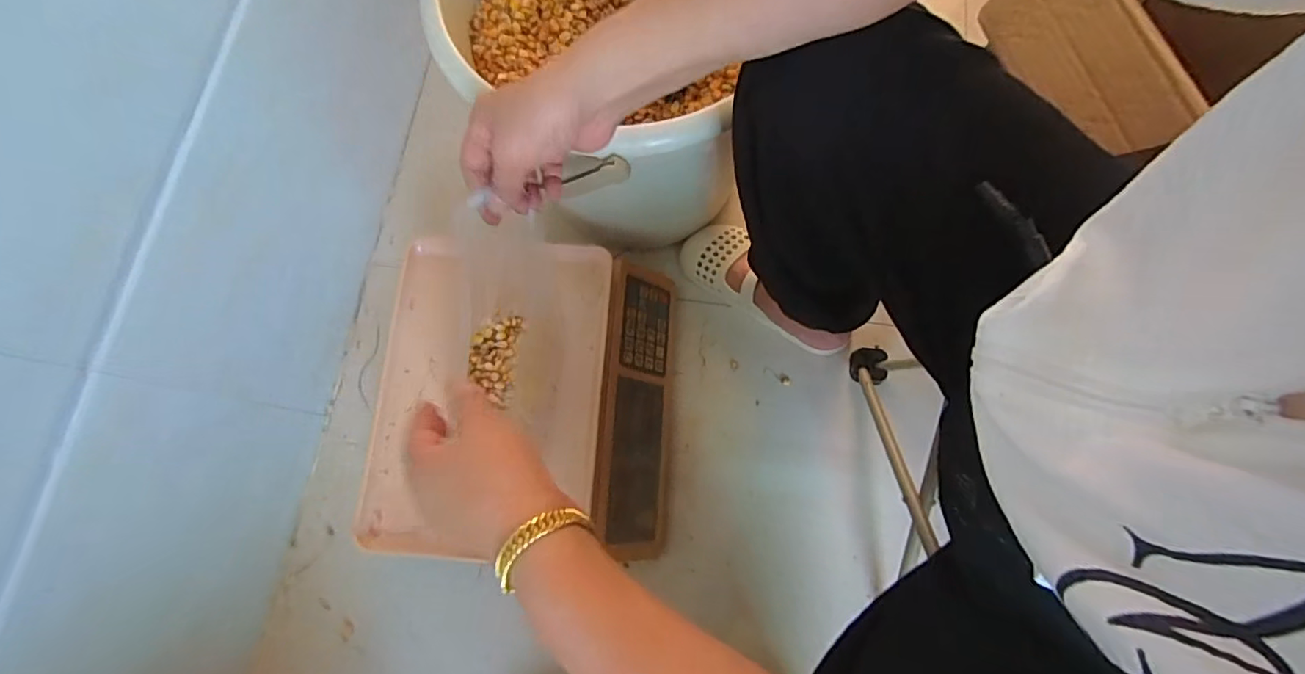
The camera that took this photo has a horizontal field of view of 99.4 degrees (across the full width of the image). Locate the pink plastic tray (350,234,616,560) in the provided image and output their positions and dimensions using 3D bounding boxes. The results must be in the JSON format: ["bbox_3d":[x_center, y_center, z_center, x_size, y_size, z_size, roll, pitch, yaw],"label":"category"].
[{"bbox_3d":[-0.174,0.055,0.581,0.235,0.039,0.328,4,76,2],"label":"pink plastic tray"}]

